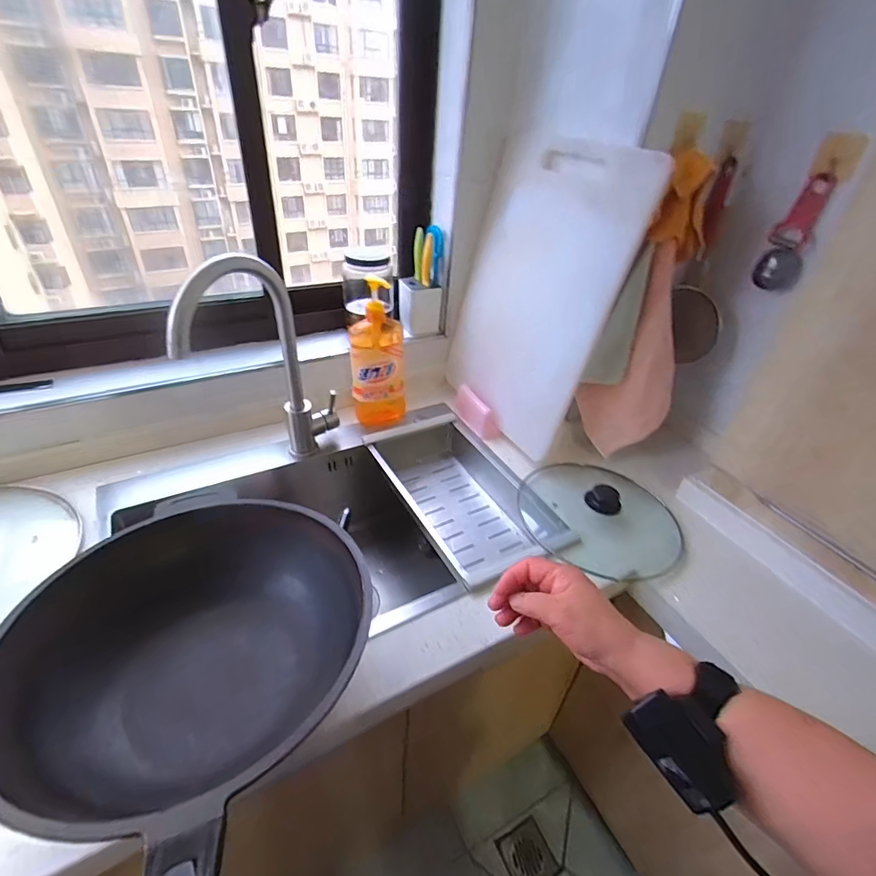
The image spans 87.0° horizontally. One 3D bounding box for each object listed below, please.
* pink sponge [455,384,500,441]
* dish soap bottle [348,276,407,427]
[{"bbox_3d":[0.077,-0.055,0.948,0.040,0.065,0.135,-13,40,-22],"label":"pink sponge"},{"bbox_3d":[-0.114,-0.151,0.886,0.106,0.279,0.070,-1,37,-6],"label":"dish soap bottle"}]

